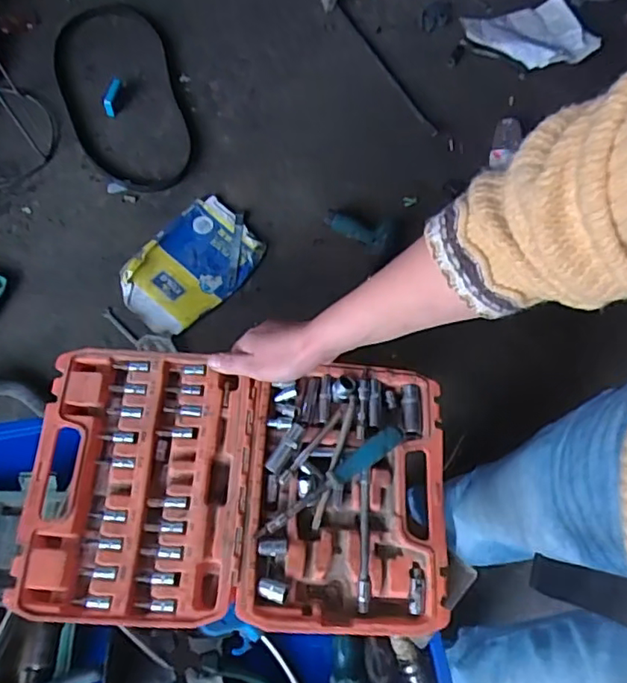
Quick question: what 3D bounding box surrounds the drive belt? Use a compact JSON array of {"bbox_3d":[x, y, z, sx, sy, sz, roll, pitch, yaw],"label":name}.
[{"bbox_3d":[-0.501,-0.620,1.510,0.261,0.054,0.536,-17,82,-3],"label":"drive belt"}]

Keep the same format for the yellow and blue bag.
[{"bbox_3d":[-0.294,-0.183,1.414,0.226,0.058,0.343,43,73,14],"label":"yellow and blue bag"}]

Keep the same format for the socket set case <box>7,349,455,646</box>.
[{"bbox_3d":[-0.066,0.134,0.551,0.374,0.032,0.239,3,68,-1],"label":"socket set case"}]

